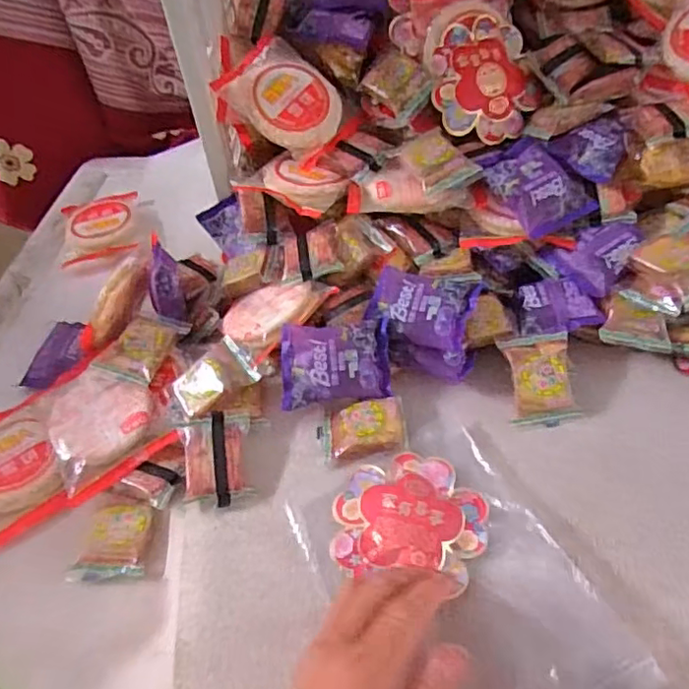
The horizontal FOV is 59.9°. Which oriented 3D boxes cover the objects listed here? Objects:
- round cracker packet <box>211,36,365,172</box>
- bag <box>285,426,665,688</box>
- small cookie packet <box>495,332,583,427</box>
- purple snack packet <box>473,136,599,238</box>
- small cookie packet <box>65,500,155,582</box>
[{"bbox_3d":[-0.047,-0.208,0.509,0.111,0.017,0.083,43,75,4],"label":"round cracker packet"},{"bbox_3d":[0.065,0.136,0.358,0.140,0.036,0.195,-22,53,-17],"label":"bag"},{"bbox_3d":[0.146,0.025,0.443,0.049,0.013,0.066,-8,73,6],"label":"small cookie packet"},{"bbox_3d":[0.154,-0.128,0.478,0.064,0.023,0.083,-34,69,-13],"label":"purple snack packet"},{"bbox_3d":[-0.159,0.134,0.415,0.048,0.012,0.056,-1,50,0],"label":"small cookie packet"}]

